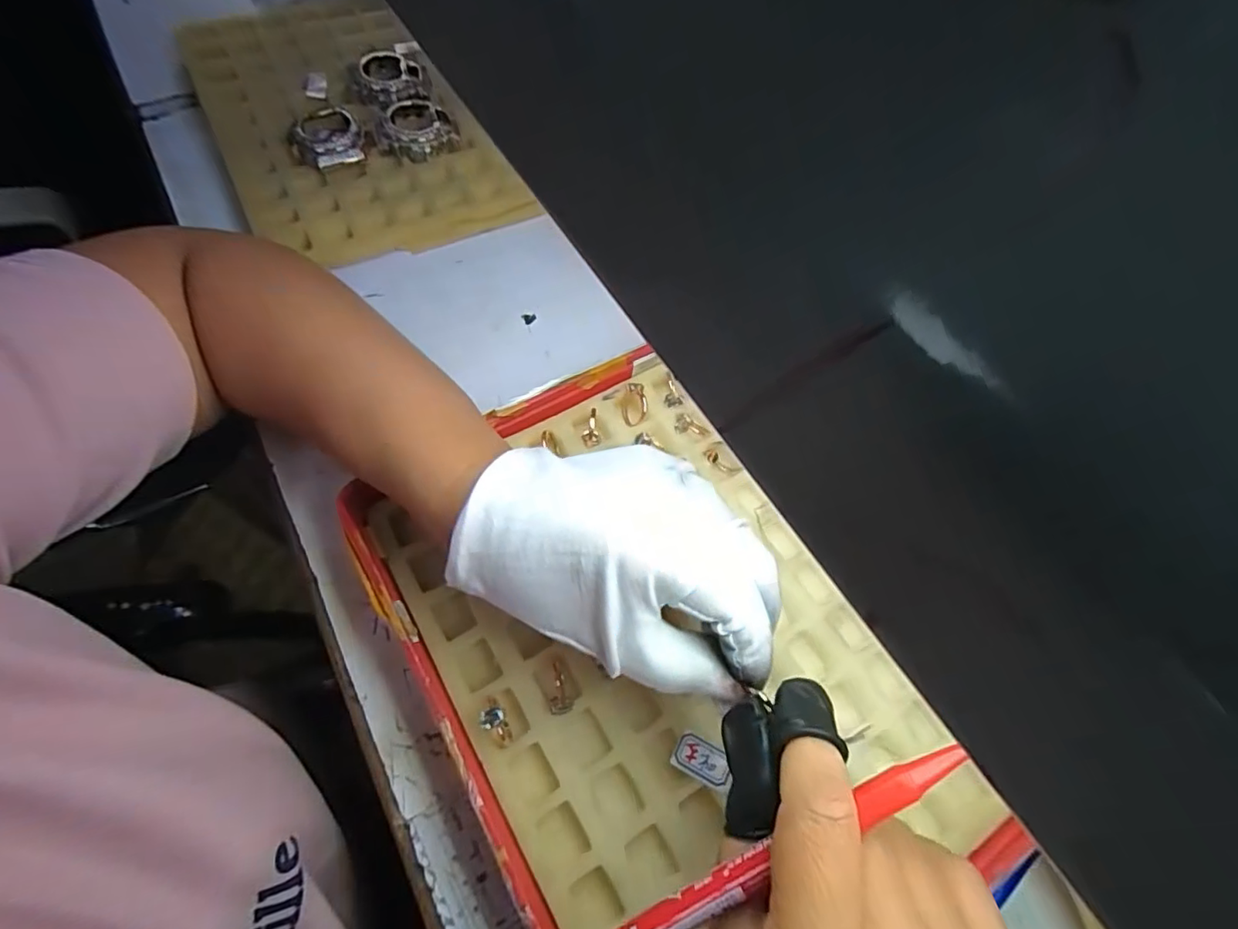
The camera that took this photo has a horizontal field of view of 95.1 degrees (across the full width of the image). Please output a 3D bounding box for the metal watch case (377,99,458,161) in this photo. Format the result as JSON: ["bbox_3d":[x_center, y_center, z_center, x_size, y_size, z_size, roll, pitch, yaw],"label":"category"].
[{"bbox_3d":[-0.139,-0.230,0.384,0.049,0.014,0.049,-21,67,-11],"label":"metal watch case"}]

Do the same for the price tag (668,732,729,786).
[{"bbox_3d":[0.034,0.121,0.233,0.022,0.004,0.014,22,67,9],"label":"price tag"}]

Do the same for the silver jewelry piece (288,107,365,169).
[{"bbox_3d":[-0.192,-0.216,0.371,0.044,0.013,0.047,-16,66,-12],"label":"silver jewelry piece"}]

